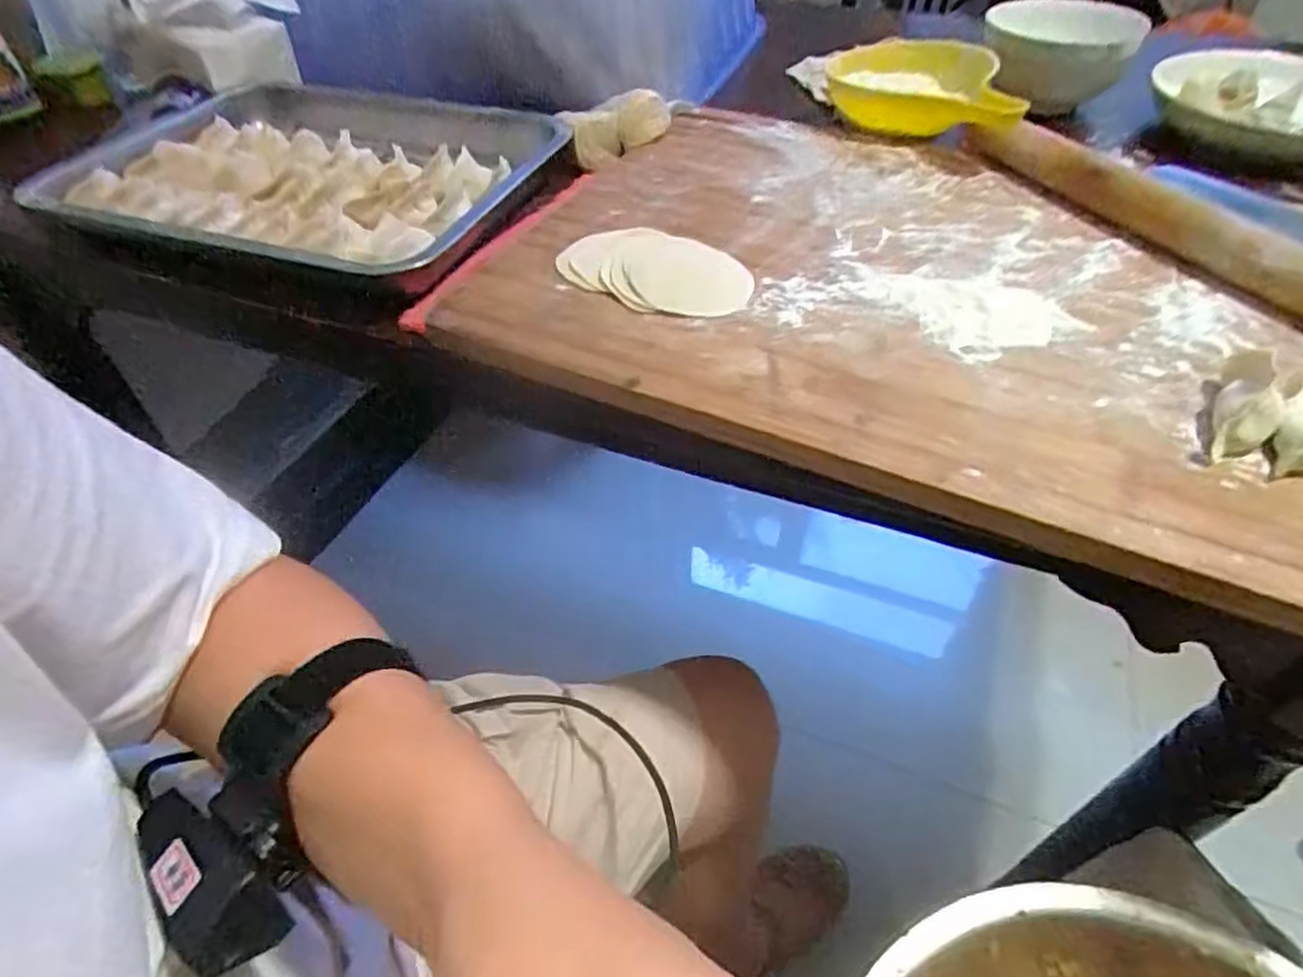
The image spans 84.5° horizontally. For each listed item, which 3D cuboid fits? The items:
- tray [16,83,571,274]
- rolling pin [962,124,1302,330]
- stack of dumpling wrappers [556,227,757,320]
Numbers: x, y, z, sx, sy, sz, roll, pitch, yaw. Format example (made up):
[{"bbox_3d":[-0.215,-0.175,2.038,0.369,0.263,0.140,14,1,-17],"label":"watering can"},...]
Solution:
[{"bbox_3d":[-0.284,-0.268,0.591,0.402,0.040,0.296,15,50,15],"label":"tray"},{"bbox_3d":[0.330,-0.172,0.459,0.028,0.035,0.316,-22,51,-18],"label":"rolling pin"},{"bbox_3d":[0.002,-0.141,0.463,0.128,0.010,0.075,25,53,22],"label":"stack of dumpling wrappers"}]

